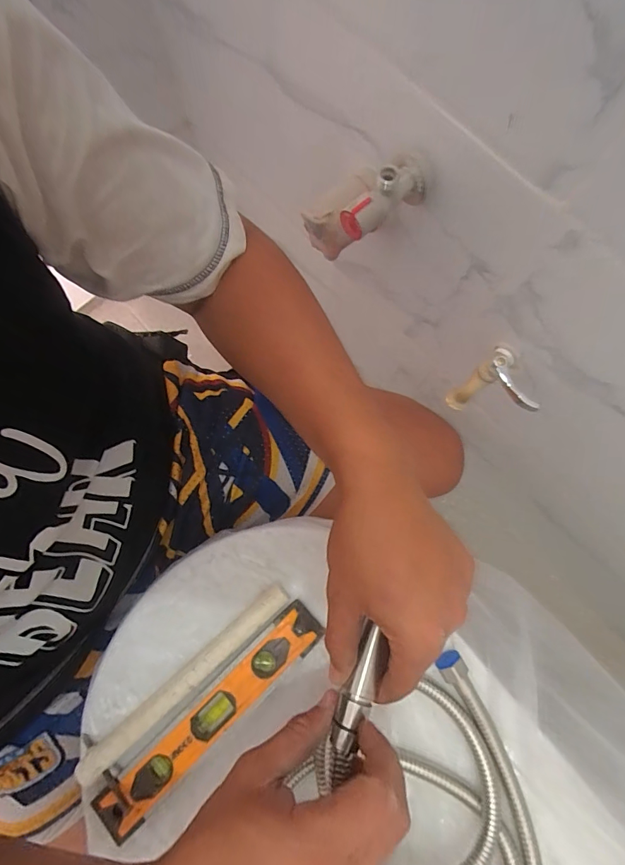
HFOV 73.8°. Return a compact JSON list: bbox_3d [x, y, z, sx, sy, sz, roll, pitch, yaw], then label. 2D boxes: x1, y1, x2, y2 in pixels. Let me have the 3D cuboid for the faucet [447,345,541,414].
[{"bbox_3d":[0.198,-0.046,0.436,0.075,0.066,0.067,-40,80,-8],"label":"faucet"}]

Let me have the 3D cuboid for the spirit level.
[{"bbox_3d":[-0.081,0.234,0.348,0.215,0.026,0.044,-40,80,-8],"label":"spirit level"}]

